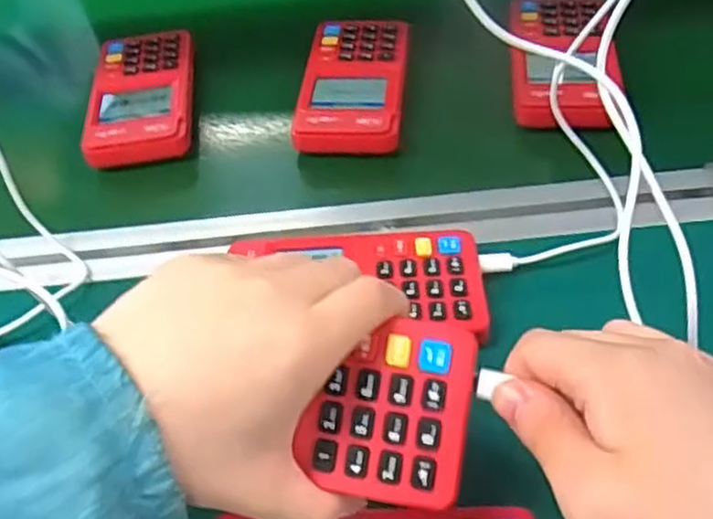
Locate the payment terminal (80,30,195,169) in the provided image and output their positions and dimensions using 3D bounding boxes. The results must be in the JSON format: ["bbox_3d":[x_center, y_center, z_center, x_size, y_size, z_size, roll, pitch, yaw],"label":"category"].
[{"bbox_3d":[-0.152,-0.121,0.517,0.072,0.015,0.133,-8,51,0],"label":"payment terminal"}]

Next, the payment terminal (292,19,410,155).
[{"bbox_3d":[-0.001,-0.127,0.504,0.068,0.018,0.132,2,52,8],"label":"payment terminal"}]

